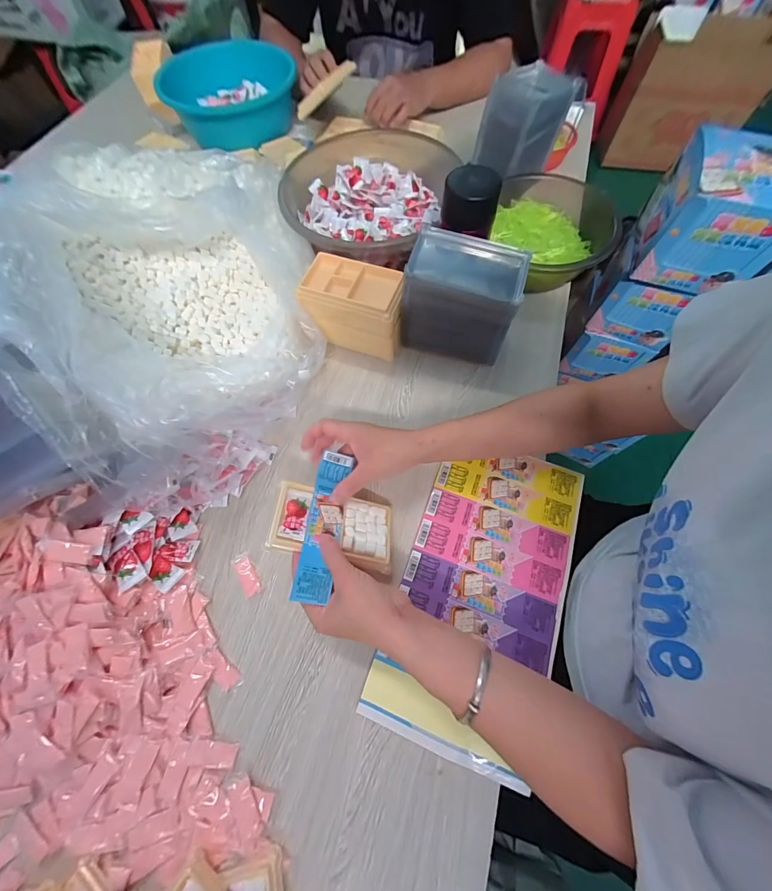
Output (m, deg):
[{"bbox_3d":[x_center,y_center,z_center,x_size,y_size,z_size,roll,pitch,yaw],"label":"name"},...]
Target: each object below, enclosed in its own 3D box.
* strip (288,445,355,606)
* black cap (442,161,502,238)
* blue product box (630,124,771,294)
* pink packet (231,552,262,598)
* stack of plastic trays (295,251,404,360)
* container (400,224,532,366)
[{"bbox_3d":[-0.065,0.079,0.361,0.036,0.012,0.158,18,52,-18],"label":"strip"},{"bbox_3d":[0.104,-0.299,0.416,0.066,0.047,0.071,22,69,9],"label":"black cap"},{"bbox_3d":[0.480,-0.337,0.491,0.148,0.126,0.150,16,68,7],"label":"blue product box"},{"bbox_3d":[-0.163,0.151,0.394,0.020,0.004,0.050,-29,70,-11],"label":"pink packet"},{"bbox_3d":[-0.043,-0.200,0.482,0.136,0.101,0.078,17,69,7],"label":"stack of plastic trays"},{"bbox_3d":[0.098,-0.192,0.455,0.137,0.133,0.081,16,68,7],"label":"container"}]

